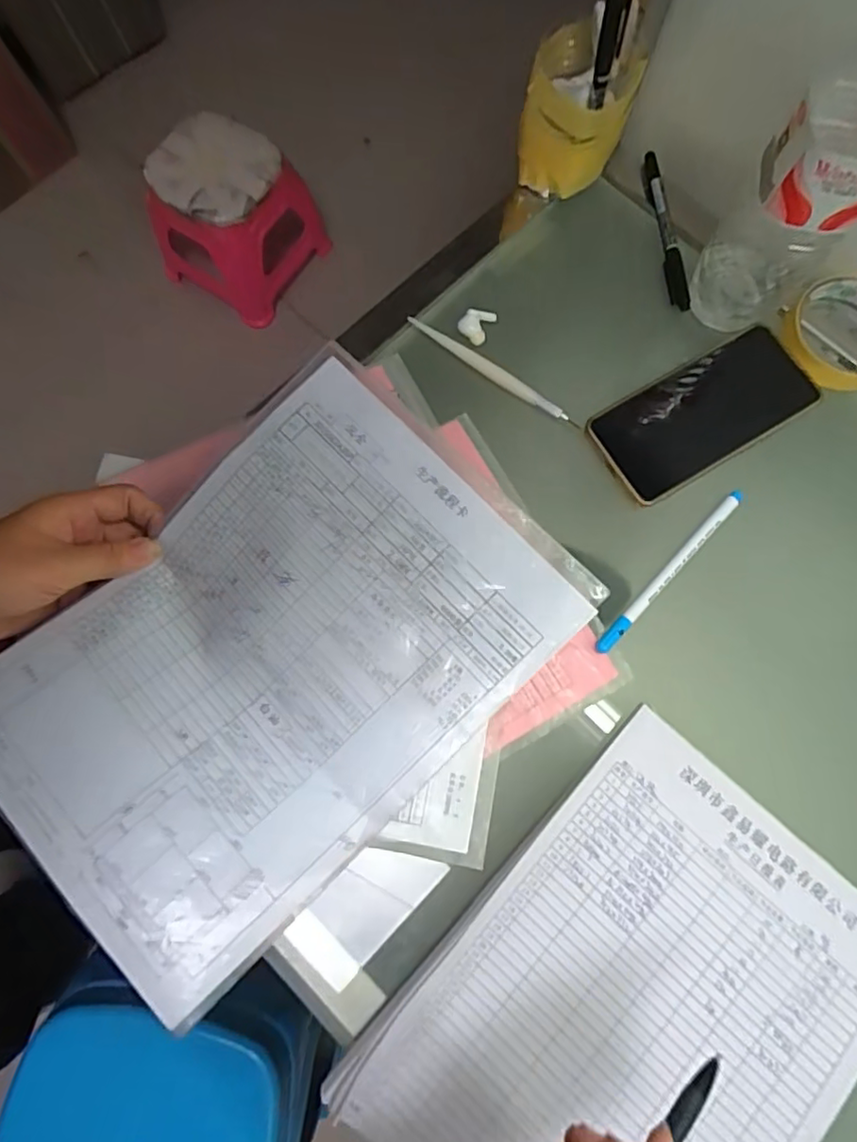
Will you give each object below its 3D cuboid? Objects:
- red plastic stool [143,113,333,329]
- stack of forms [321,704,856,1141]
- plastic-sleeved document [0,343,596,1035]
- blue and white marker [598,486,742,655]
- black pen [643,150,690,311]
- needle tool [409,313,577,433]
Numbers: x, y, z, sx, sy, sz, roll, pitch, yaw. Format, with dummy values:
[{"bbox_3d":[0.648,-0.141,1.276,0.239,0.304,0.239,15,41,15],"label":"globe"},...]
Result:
[{"bbox_3d":[-0.362,-0.676,1.156,0.247,0.225,0.249,33,79,6],"label":"red plastic stool"},{"bbox_3d":[0.119,0.258,0.345,0.218,0.015,0.283,41,81,9],"label":"stack of forms"},{"bbox_3d":[-0.087,0.047,0.330,0.290,0.031,0.210,-44,81,-8],"label":"plastic-sleeved document"},{"bbox_3d":[0.165,-0.001,0.404,0.012,0.006,0.148,44,81,8],"label":"blue and white marker"},{"bbox_3d":[0.187,-0.269,0.471,0.016,0.010,0.138,-7,78,-2],"label":"black pen"},{"bbox_3d":[0.046,-0.147,0.441,0.144,0.009,0.011,36,79,7],"label":"needle tool"}]

